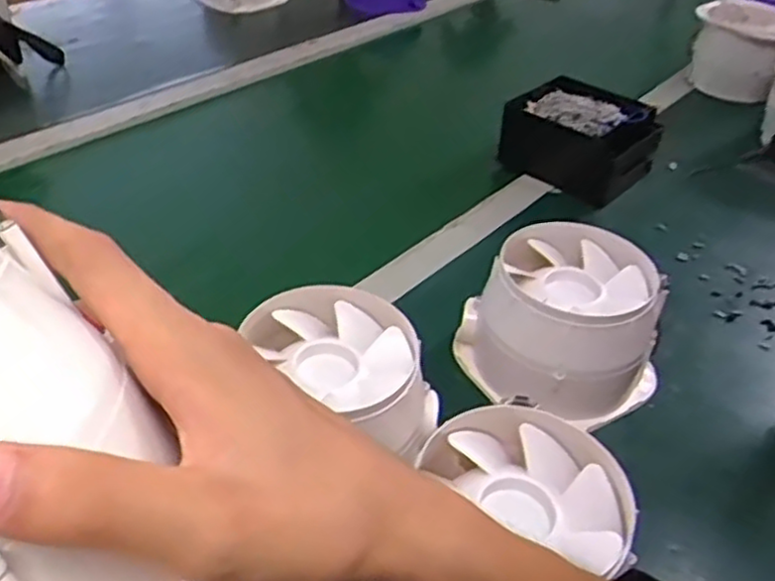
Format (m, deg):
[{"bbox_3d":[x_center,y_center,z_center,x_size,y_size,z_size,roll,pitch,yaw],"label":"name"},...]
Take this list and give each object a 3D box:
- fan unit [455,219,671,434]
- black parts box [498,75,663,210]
[{"bbox_3d":[0.135,0.024,0.565,0.129,0.104,0.129,3,39,-2],"label":"fan unit"},{"bbox_3d":[0.212,-0.168,0.829,0.150,0.078,0.108,30,46,29],"label":"black parts box"}]

